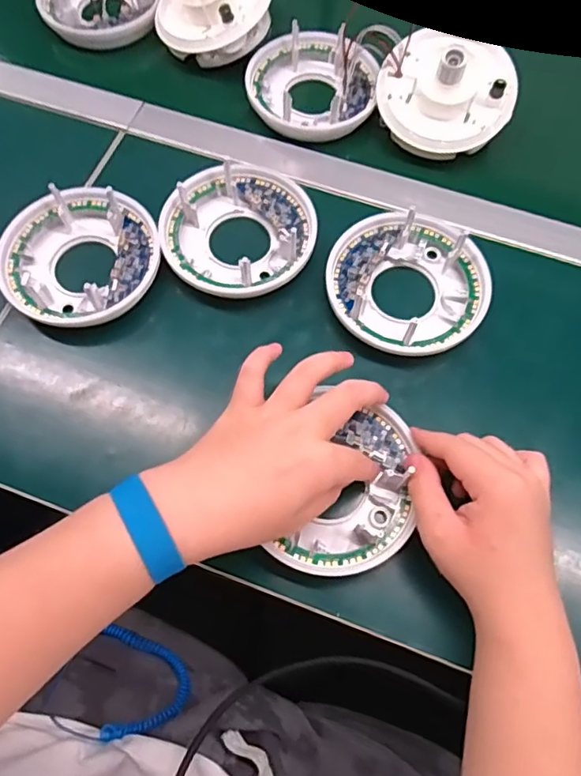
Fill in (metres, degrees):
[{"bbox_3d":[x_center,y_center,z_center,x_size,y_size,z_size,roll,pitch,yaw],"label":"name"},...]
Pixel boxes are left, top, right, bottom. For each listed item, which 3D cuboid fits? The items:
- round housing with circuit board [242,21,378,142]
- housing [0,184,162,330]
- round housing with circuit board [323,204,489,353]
[{"bbox_3d":[0.023,-0.311,0.553,0.124,0.042,0.124,0,67,0],"label":"round housing with circuit board"},{"bbox_3d":[-0.178,-0.110,0.468,0.128,0.039,0.124,0,67,0],"label":"housing"},{"bbox_3d":[0.098,-0.089,0.463,0.130,0.035,0.124,0,67,0],"label":"round housing with circuit board"}]

